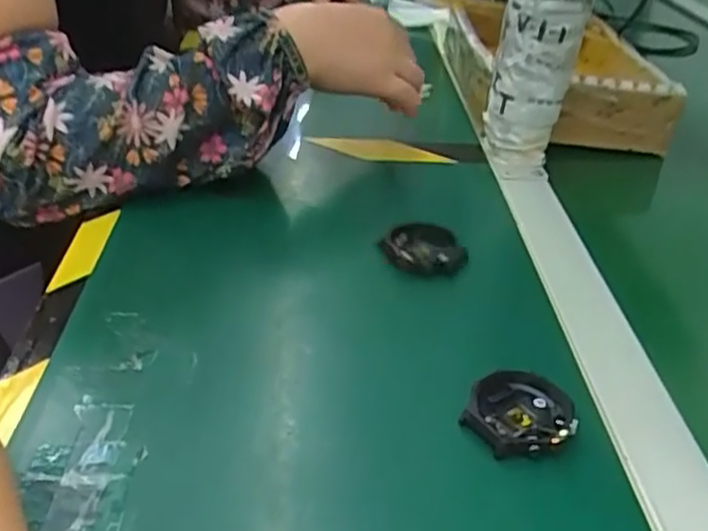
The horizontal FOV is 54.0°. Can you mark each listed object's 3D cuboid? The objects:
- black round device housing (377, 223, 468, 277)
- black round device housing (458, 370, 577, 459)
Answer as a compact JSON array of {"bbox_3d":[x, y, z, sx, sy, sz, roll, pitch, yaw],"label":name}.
[{"bbox_3d":[0.046,-0.010,0.458,0.048,0.012,0.048,3,34,-2],"label":"black round device housing"},{"bbox_3d":[0.080,0.072,0.342,0.052,0.011,0.049,3,34,-2],"label":"black round device housing"}]

